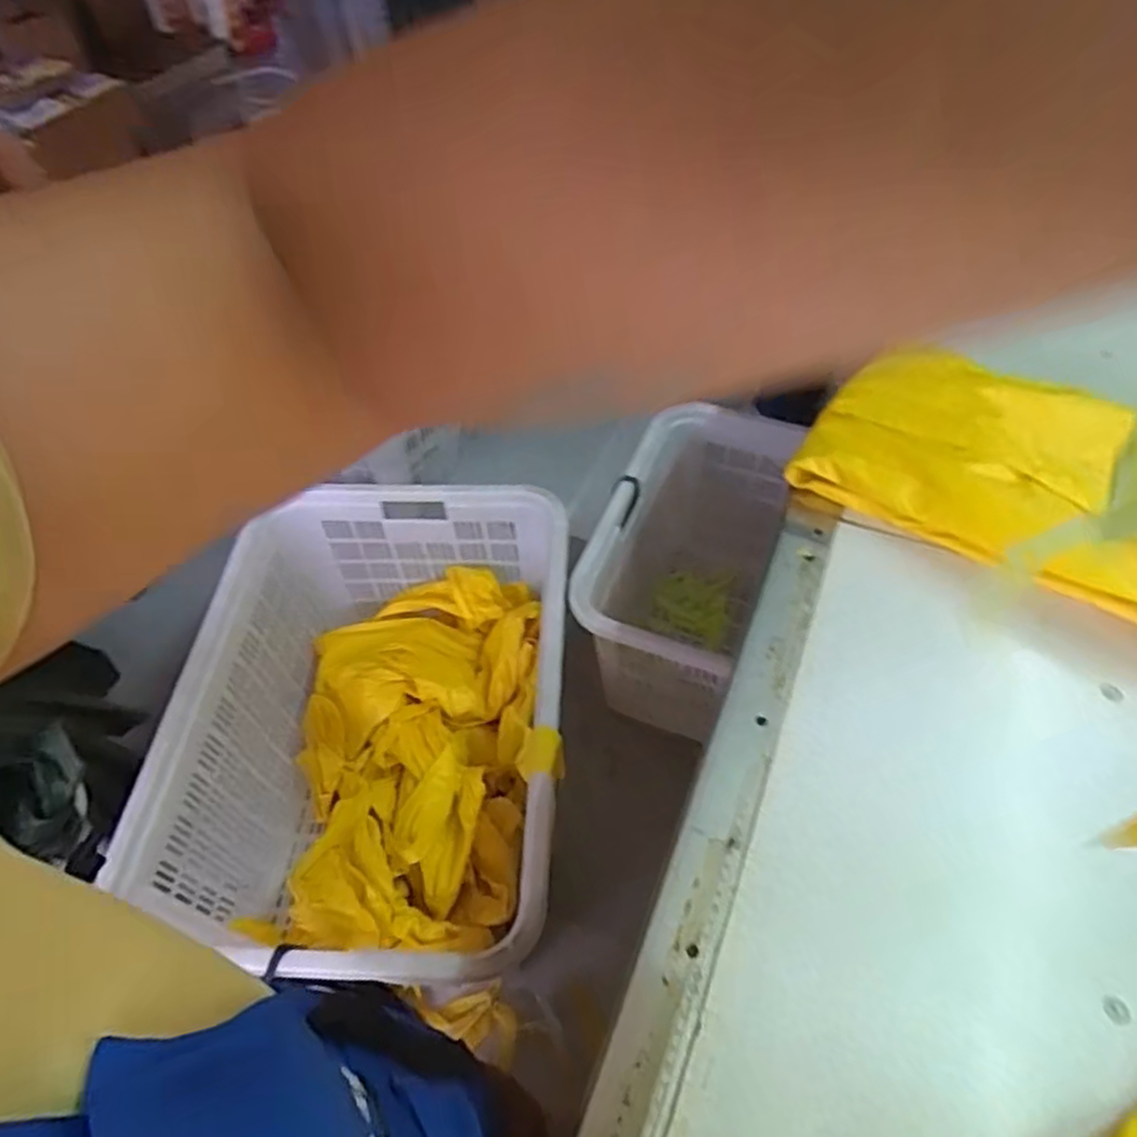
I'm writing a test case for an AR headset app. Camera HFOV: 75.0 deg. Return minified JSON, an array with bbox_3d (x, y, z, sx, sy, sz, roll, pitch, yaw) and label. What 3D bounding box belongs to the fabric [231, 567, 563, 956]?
[{"bbox_3d":[-0.261,0.279,1.247,0.460,0.259,0.697,-8,52,-3],"label":"fabric"}]

